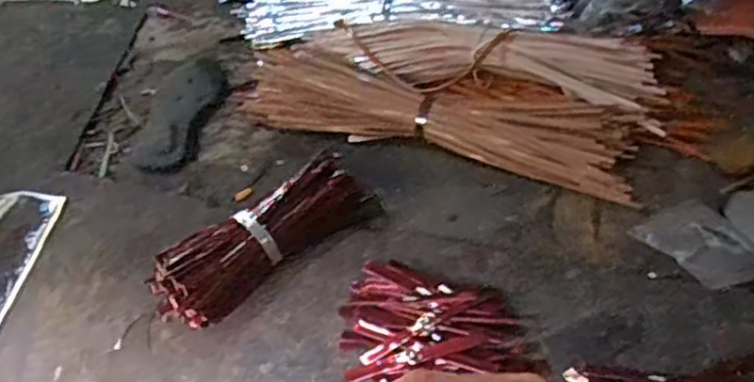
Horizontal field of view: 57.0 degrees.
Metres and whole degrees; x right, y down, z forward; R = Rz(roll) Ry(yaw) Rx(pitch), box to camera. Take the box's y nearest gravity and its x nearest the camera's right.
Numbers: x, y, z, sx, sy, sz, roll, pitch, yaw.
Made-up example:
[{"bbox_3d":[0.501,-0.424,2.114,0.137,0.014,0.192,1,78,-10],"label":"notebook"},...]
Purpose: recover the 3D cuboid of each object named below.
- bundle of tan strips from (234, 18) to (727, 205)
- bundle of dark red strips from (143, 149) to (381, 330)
[{"bbox_3d":[0.134,-0.151,0.994,0.632,0.106,0.299,14,51,11],"label":"bundle of tan strips"},{"bbox_3d":[-0.129,0.061,0.804,0.262,0.082,0.090,-31,57,-24],"label":"bundle of dark red strips"}]

